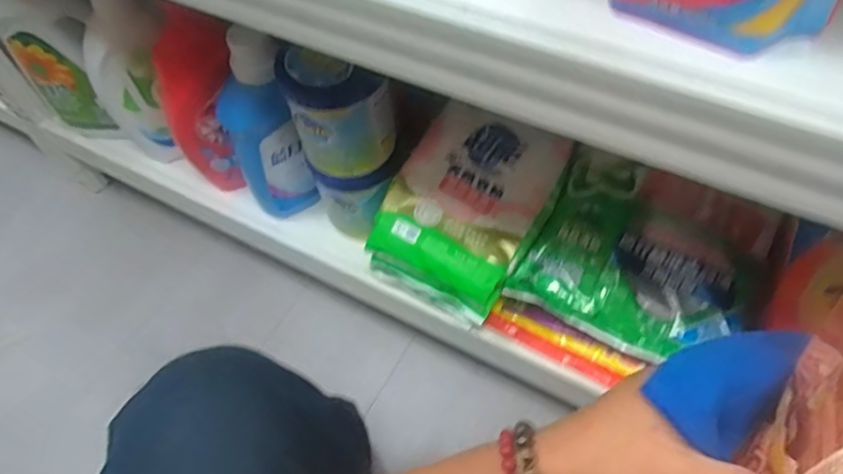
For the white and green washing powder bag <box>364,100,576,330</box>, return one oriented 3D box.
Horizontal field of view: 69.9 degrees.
[{"bbox_3d":[0.052,-0.030,0.723,0.173,0.075,0.222,26,78,15],"label":"white and green washing powder bag"}]

